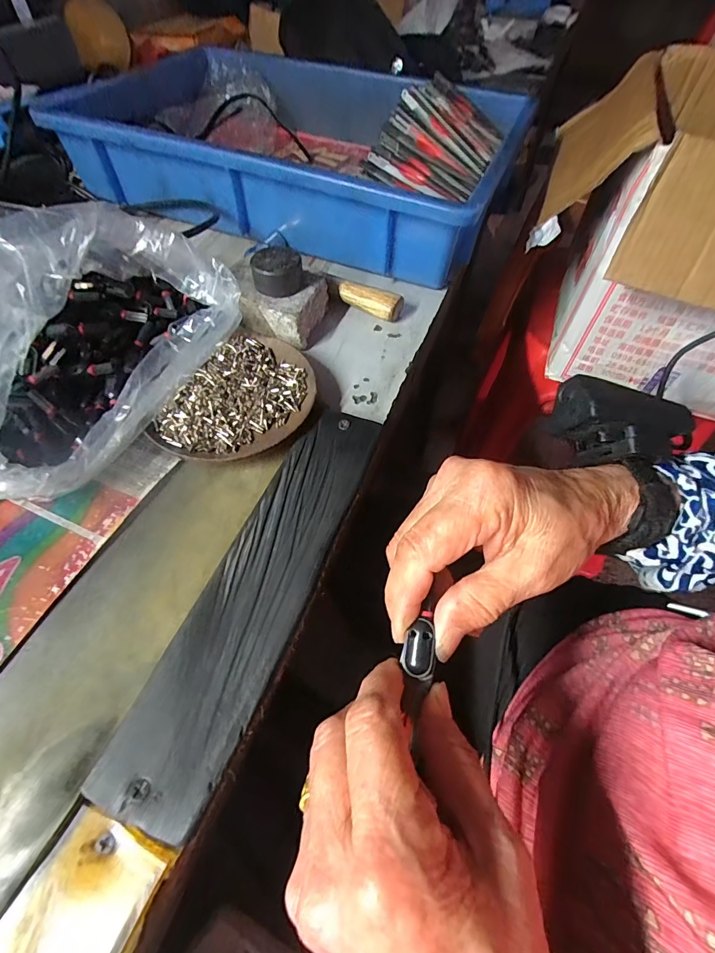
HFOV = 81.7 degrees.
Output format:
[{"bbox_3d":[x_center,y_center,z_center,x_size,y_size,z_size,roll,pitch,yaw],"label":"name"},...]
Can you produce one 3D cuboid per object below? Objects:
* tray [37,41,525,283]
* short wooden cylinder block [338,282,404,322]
[{"bbox_3d":[-0.068,-0.361,0.439,0.435,0.067,0.294,18,58,11],"label":"tray"},{"bbox_3d":[0.011,-0.150,0.350,0.052,0.017,0.019,27,60,16],"label":"short wooden cylinder block"}]

